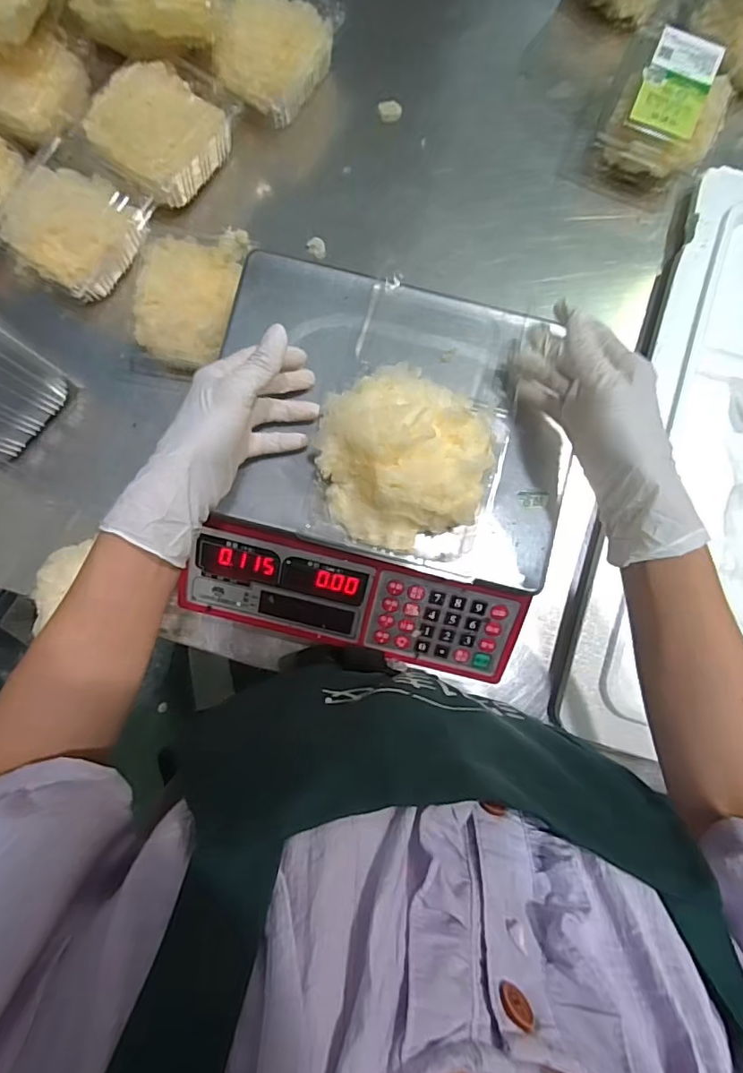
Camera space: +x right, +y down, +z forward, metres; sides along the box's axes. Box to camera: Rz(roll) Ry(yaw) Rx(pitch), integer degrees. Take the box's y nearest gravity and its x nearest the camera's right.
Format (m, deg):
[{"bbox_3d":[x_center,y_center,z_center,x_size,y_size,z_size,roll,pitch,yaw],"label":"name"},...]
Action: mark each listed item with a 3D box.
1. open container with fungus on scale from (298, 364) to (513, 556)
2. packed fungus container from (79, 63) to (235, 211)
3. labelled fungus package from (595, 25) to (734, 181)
[{"bbox_3d":[0.030,-0.051,0.379,0.135,0.088,0.121,13,85,1],"label":"open container with fungus on scale"},{"bbox_3d":[-0.205,-0.391,0.517,0.100,0.056,0.105,36,86,3],"label":"packed fungus container"},{"bbox_3d":[0.287,-0.418,0.527,0.104,0.069,0.103,24,85,2],"label":"labelled fungus package"}]

